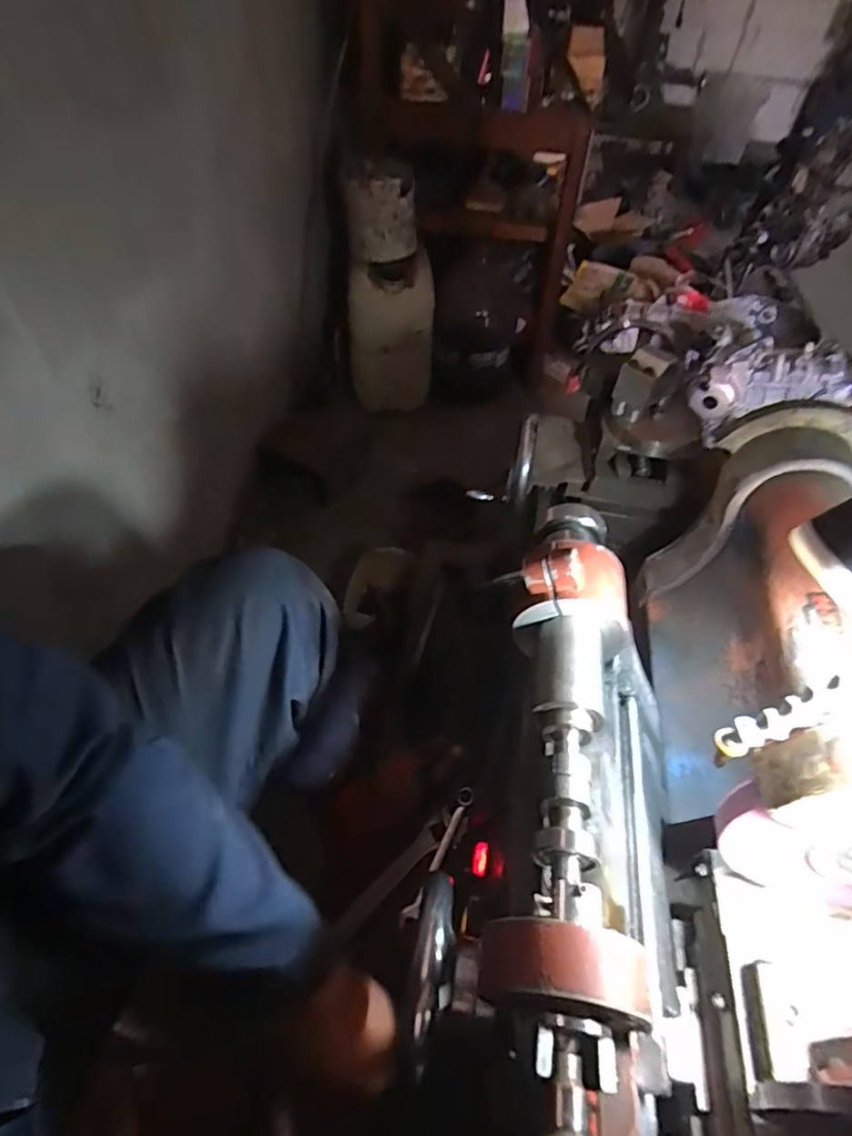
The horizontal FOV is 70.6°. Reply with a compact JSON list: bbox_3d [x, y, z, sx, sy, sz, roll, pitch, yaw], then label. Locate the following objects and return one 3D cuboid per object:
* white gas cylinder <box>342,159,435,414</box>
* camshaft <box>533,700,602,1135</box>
[{"bbox_3d":[-0.099,-0.741,1.672,0.239,0.608,0.298,1,48,-1],"label":"white gas cylinder"},{"bbox_3d":[0.074,0.185,0.307,0.040,0.034,0.256,10,49,6],"label":"camshaft"}]

